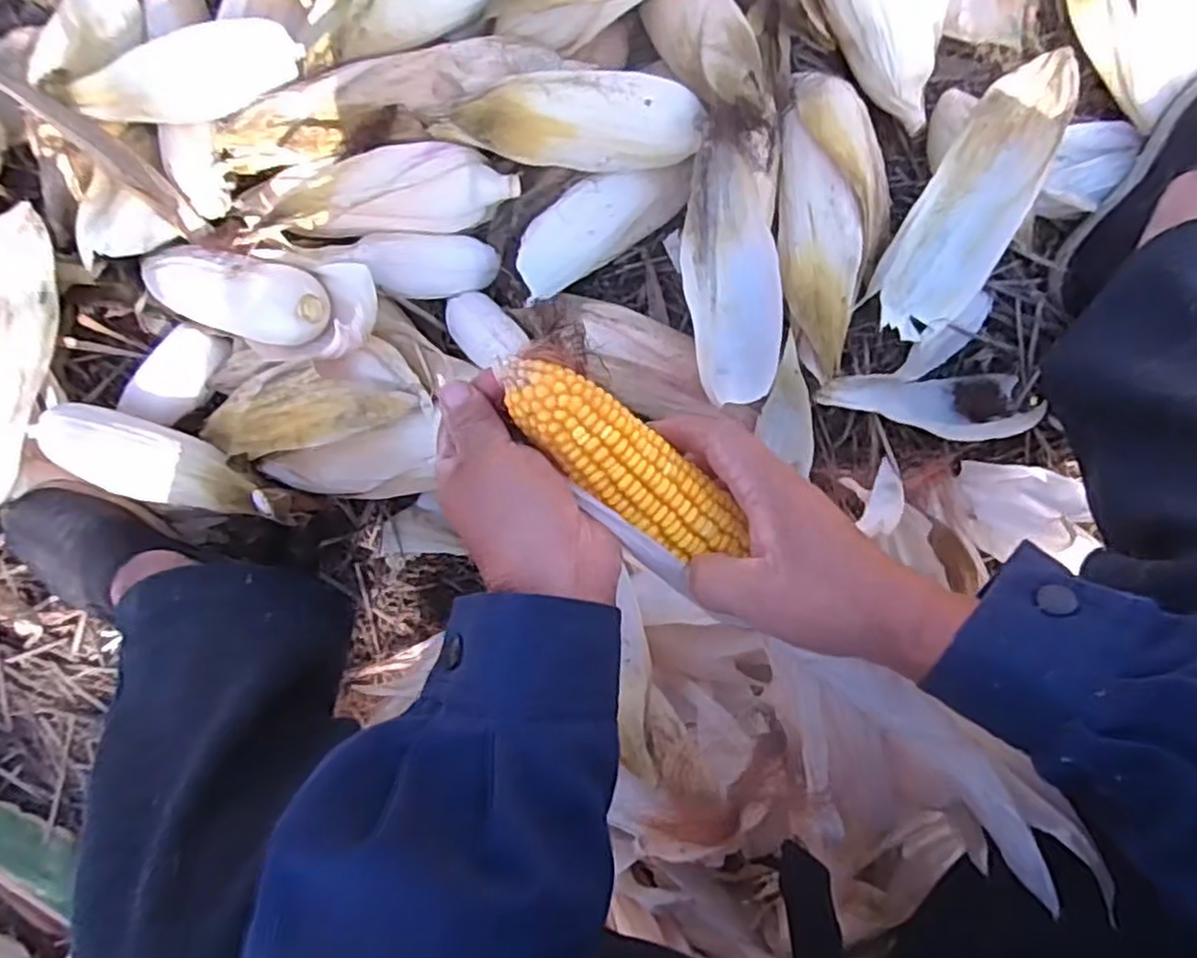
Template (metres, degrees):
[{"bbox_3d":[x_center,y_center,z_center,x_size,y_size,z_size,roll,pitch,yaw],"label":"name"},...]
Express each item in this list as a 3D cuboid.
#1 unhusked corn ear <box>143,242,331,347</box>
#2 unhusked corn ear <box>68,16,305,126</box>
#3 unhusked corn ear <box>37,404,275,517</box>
[{"bbox_3d":[-0.292,-0.145,0.560,0.174,0.057,0.061,14,87,20],"label":"unhusked corn ear"},{"bbox_3d":[-0.304,-0.301,0.557,0.165,0.047,0.046,-14,85,3],"label":"unhusked corn ear"},{"bbox_3d":[-0.338,-0.008,0.568,0.190,0.057,0.055,20,87,6],"label":"unhusked corn ear"}]

